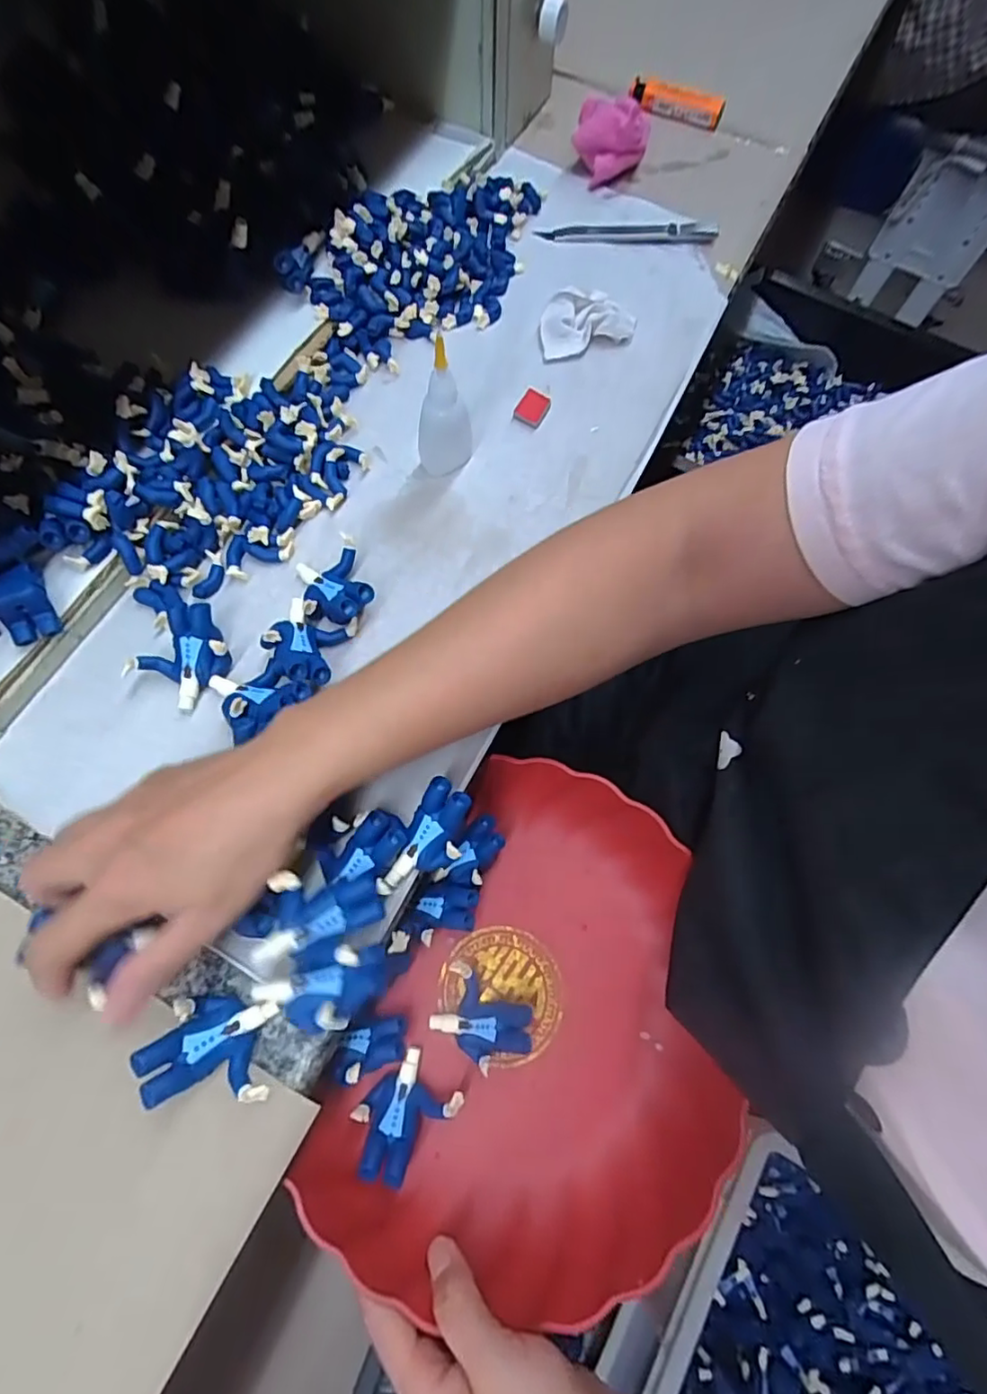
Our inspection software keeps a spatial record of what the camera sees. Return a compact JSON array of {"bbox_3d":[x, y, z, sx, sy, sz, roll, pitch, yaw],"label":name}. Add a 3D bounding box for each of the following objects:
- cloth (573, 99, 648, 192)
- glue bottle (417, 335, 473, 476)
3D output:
[{"bbox_3d":[0.086,-0.434,0.457,0.062,0.042,0.043,30,72,8],"label":"cloth"},{"bbox_3d":[-0.029,-0.169,0.341,0.033,0.085,0.024,-3,71,-4],"label":"glue bottle"}]

